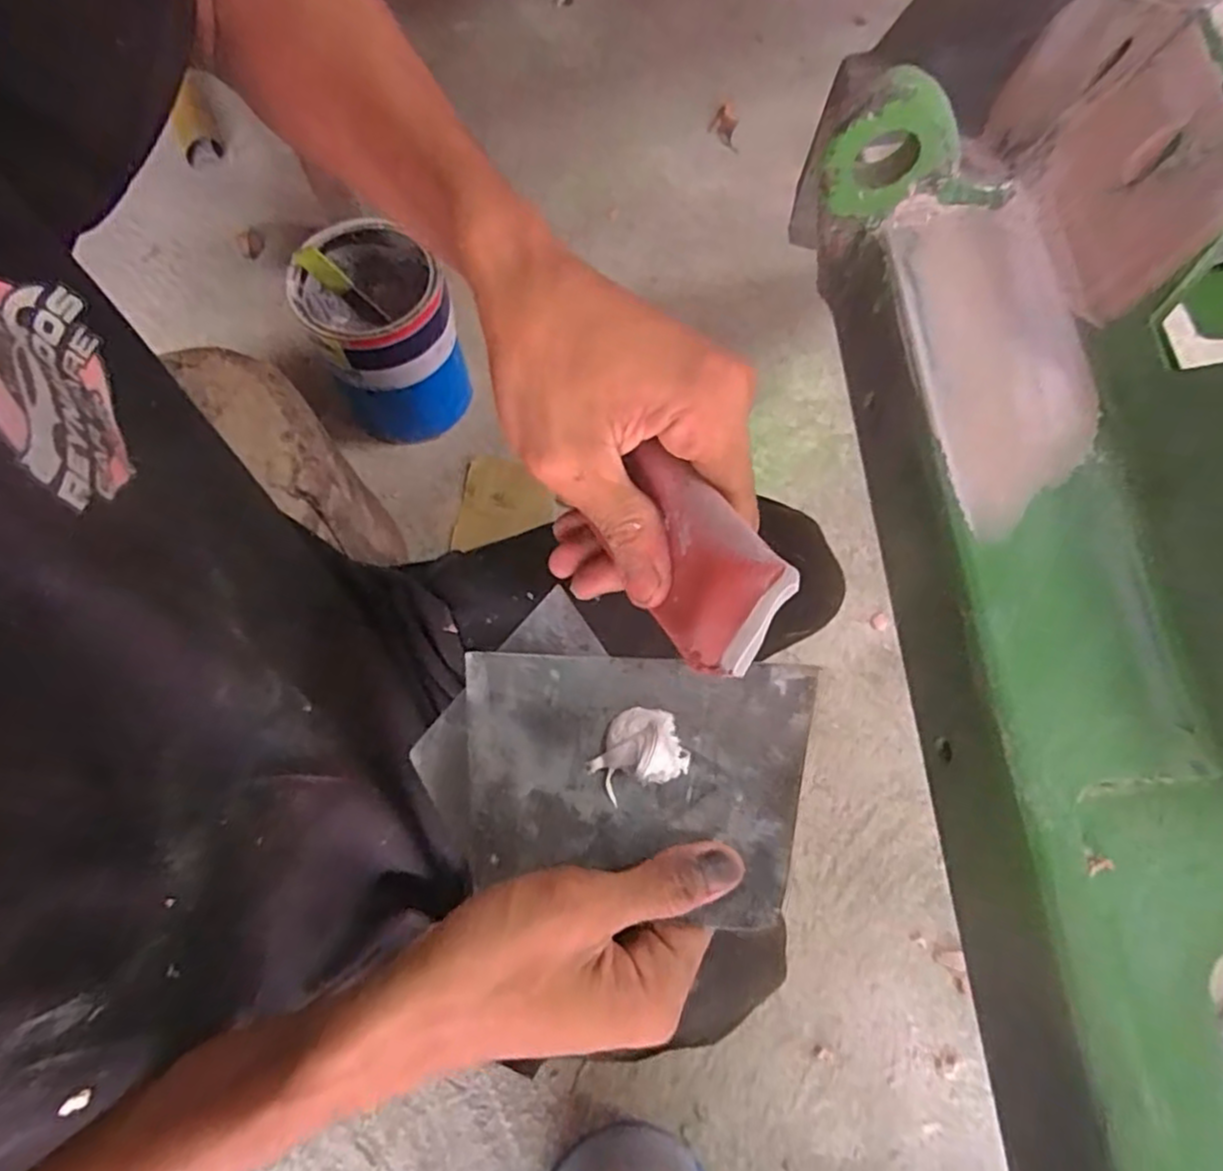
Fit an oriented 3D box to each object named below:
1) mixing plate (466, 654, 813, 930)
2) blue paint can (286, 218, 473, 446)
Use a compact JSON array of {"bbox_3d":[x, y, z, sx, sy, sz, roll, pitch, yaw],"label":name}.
[{"bbox_3d":[0.007,0.073,0.263,0.137,0.011,0.093,2,69,6],"label":"mixing plate"},{"bbox_3d":[-0.271,-0.298,0.825,0.150,0.218,0.173,-29,73,-12],"label":"blue paint can"}]

